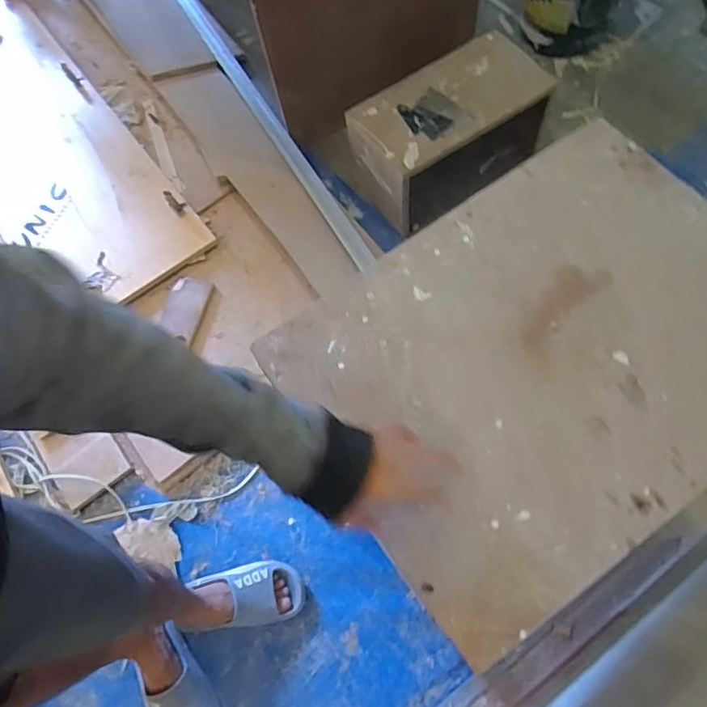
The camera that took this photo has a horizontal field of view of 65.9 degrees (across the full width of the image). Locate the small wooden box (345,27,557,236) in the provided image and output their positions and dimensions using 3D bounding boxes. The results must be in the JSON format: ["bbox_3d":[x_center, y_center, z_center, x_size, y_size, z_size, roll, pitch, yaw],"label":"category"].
[{"bbox_3d":[0.252,-0.576,1.424,0.494,0.241,0.247,-29,68,-5],"label":"small wooden box"}]

